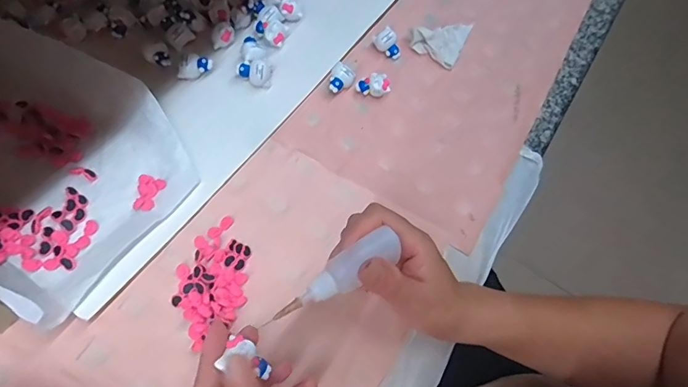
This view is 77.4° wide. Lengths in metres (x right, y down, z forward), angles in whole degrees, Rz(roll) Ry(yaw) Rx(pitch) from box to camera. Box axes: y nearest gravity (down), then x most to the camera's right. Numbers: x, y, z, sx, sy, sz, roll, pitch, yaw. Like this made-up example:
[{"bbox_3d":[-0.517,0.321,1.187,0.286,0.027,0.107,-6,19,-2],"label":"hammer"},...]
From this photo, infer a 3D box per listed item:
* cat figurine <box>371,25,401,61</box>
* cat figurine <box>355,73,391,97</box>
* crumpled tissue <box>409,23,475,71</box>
[{"bbox_3d":[0.049,-0.171,0.491,0.019,0.026,0.033,-36,74,-22],"label":"cat figurine"},{"bbox_3d":[0.032,-0.116,0.459,0.036,0.015,0.020,13,60,5],"label":"cat figurine"},{"bbox_3d":[0.118,-0.190,0.508,0.056,0.027,0.075,29,64,7],"label":"crumpled tissue"}]

